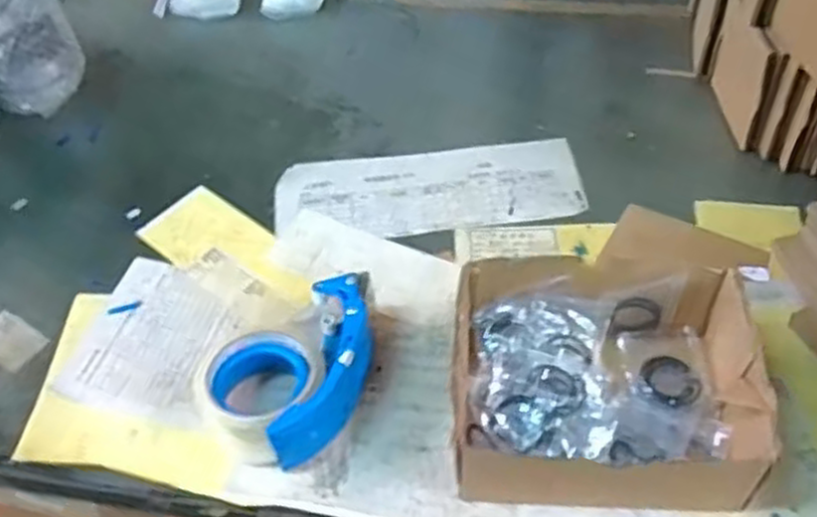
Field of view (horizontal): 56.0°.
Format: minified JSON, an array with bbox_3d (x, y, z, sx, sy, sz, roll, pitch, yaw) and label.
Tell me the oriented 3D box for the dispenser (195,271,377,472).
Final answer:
[{"bbox_3d":[-0.090,0.080,0.599,0.107,0.065,0.153,15,54,13],"label":"dispenser"}]

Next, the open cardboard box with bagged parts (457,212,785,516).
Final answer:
[{"bbox_3d":[0.148,0.079,0.566,0.222,0.098,0.187,0,52,2],"label":"open cardboard box with bagged parts"}]

